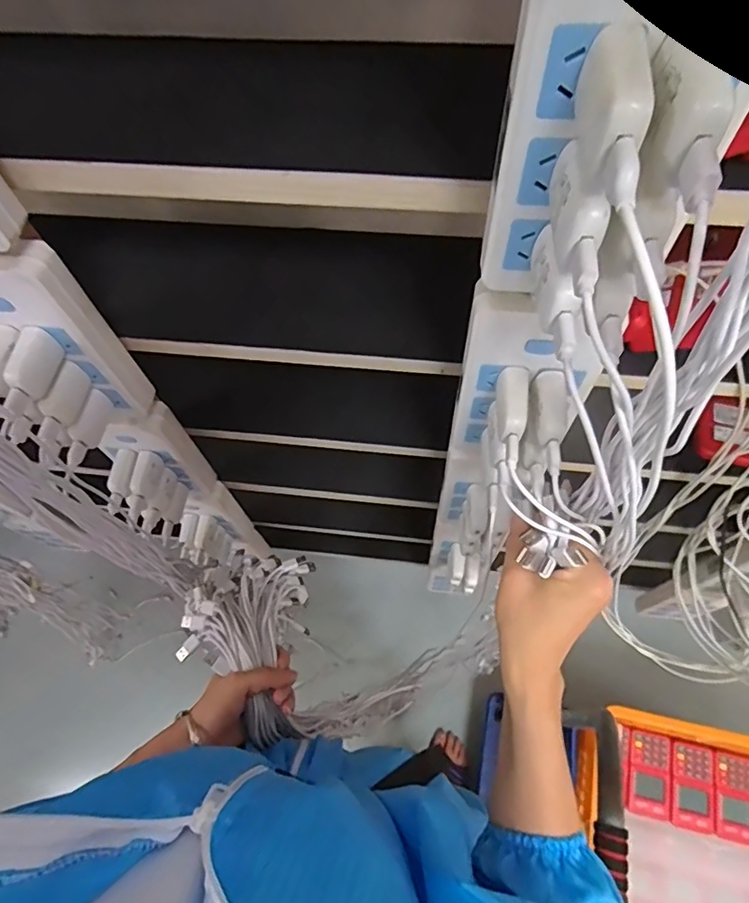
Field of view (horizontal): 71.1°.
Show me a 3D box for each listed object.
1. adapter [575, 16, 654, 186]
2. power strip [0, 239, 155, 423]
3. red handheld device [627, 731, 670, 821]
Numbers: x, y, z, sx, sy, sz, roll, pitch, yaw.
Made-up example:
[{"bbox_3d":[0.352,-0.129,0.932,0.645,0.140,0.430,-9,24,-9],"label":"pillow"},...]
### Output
[{"bbox_3d":[0.086,-0.128,0.189,0.023,0.030,0.051,11,64,8],"label":"adapter"},{"bbox_3d":[-0.268,-0.086,0.434,0.099,0.189,0.033,-12,64,-4],"label":"power strip"},{"bbox_3d":[0.474,0.557,0.907,0.068,0.025,0.127,8,64,7],"label":"red handheld device"}]

